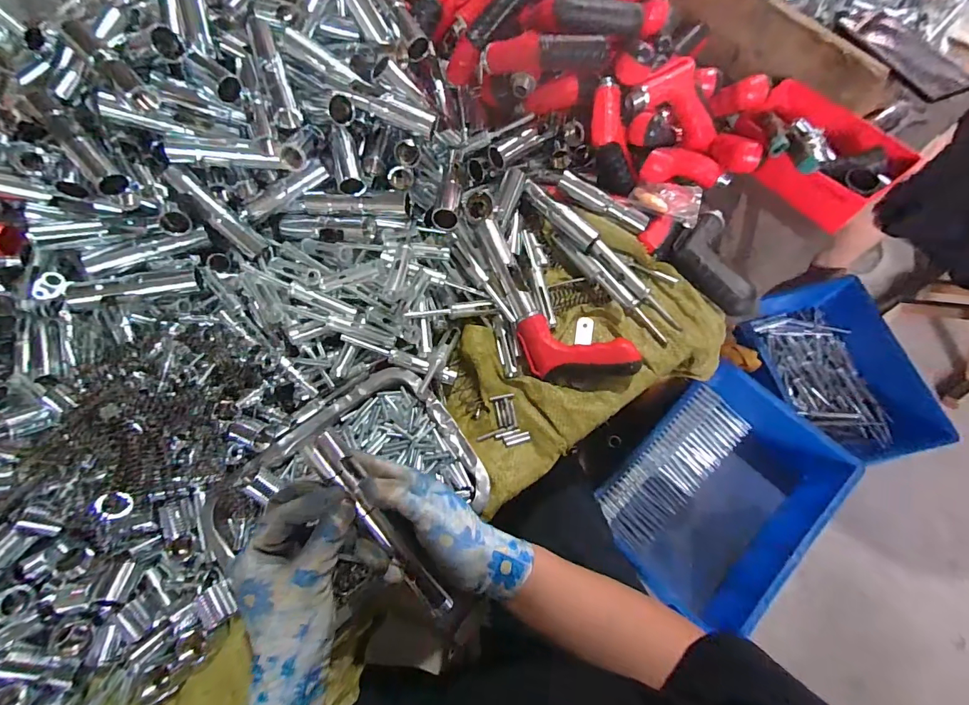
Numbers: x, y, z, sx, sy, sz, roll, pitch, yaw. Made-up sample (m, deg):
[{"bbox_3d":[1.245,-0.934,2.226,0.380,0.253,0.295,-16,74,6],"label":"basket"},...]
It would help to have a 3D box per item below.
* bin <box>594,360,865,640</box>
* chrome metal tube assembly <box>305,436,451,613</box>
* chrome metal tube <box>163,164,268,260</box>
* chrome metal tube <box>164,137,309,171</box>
[{"bbox_3d":[0.419,0.251,0.795,0.305,0.121,0.404,42,76,17],"label":"bin"},{"bbox_3d":[-0.081,0.137,0.341,0.020,0.016,0.171,-34,100,-10],"label":"chrome metal tube assembly"},{"bbox_3d":[-0.298,-0.155,0.483,0.027,0.024,0.120,-47,106,-14],"label":"chrome metal tube"},{"bbox_3d":[-0.265,-0.211,0.463,0.162,0.034,0.029,9,69,7],"label":"chrome metal tube"}]

